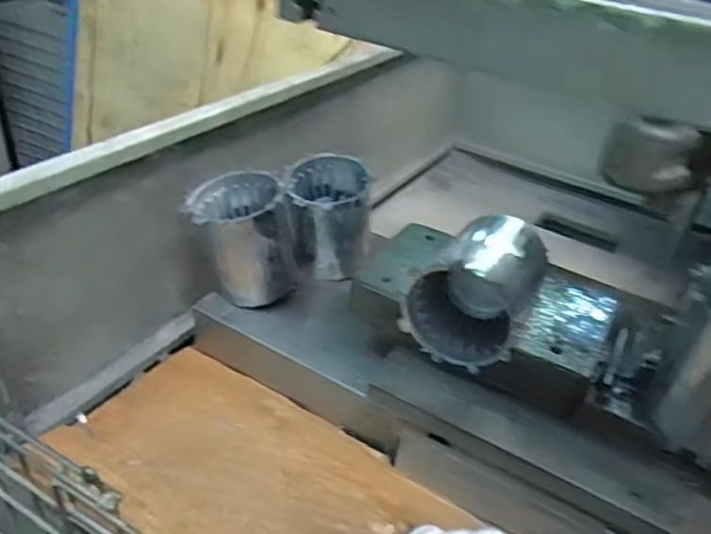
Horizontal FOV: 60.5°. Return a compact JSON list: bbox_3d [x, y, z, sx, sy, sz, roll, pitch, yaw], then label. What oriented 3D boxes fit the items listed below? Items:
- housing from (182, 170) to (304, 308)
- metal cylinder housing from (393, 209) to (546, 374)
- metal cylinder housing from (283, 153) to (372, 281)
[{"bbox_3d":[-0.115,-0.028,0.636,0.109,0.113,0.088,2,35,-6],"label":"housing"},{"bbox_3d":[0.106,0.015,0.528,0.094,0.087,0.113,20,38,19],"label":"metal cylinder housing"},{"bbox_3d":[-0.031,-0.052,0.678,0.092,0.115,0.089,5,35,-2],"label":"metal cylinder housing"}]

